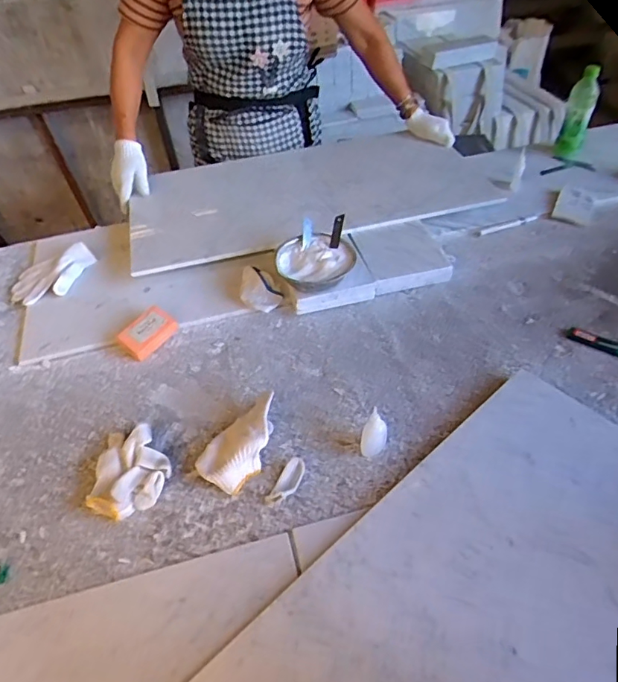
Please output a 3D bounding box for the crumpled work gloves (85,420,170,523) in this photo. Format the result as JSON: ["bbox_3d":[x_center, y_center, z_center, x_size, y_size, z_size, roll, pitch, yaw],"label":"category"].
[{"bbox_3d":[-0.247,0.178,0.707,0.104,0.039,0.136,-5,46,1],"label":"crumpled work gloves"}]

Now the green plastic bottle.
[{"bbox_3d":[0.573,-0.483,1.072,0.055,0.187,0.065,17,50,21],"label":"green plastic bottle"}]

